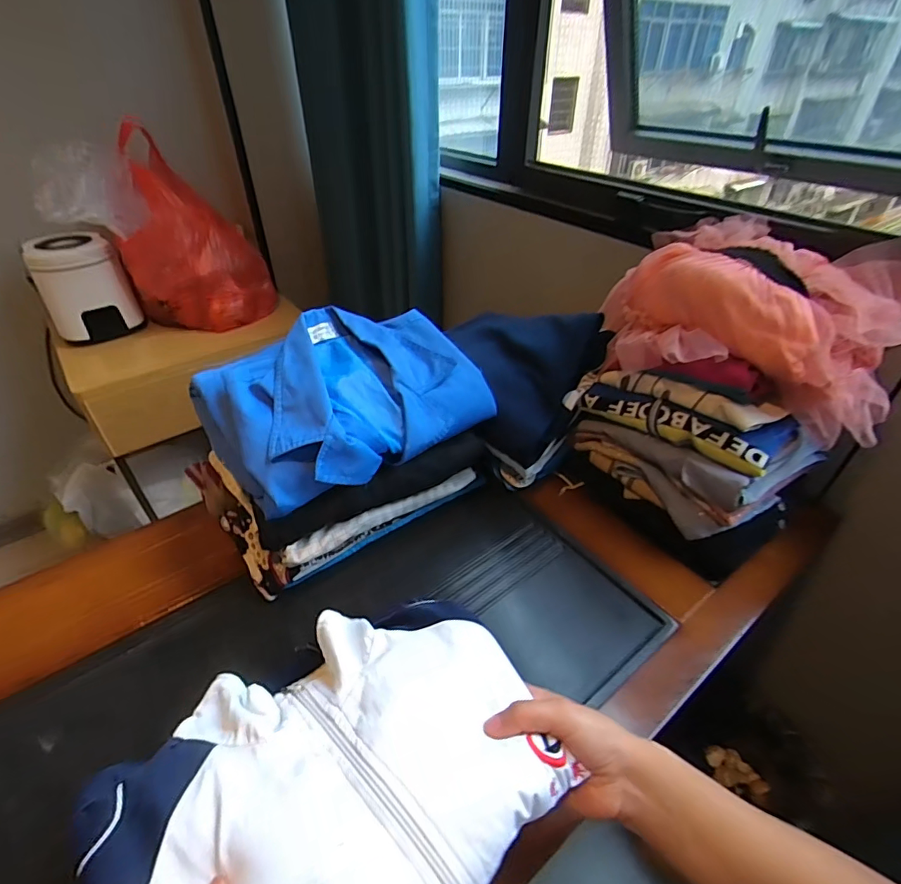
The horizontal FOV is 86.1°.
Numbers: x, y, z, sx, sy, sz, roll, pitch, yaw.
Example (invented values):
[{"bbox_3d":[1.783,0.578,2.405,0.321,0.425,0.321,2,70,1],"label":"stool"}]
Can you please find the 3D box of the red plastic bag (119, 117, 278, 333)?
[{"bbox_3d":[-0.652,-0.508,1.203,0.311,0.353,0.311,-20,44,-23],"label":"red plastic bag"}]

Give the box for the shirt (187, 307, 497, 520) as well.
[{"bbox_3d":[-0.130,-0.065,0.583,0.304,0.090,0.236,-29,48,-31],"label":"shirt"}]

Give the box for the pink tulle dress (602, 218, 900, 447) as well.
[{"bbox_3d":[0.364,-0.149,0.572,0.338,0.150,0.232,14,41,15],"label":"pink tulle dress"}]

